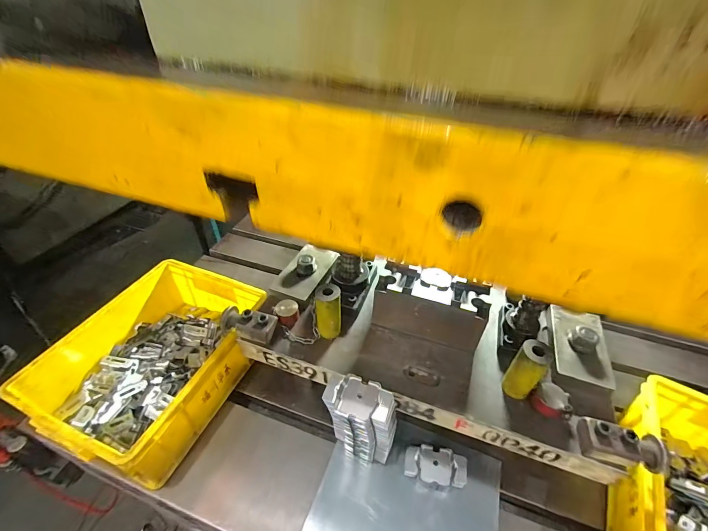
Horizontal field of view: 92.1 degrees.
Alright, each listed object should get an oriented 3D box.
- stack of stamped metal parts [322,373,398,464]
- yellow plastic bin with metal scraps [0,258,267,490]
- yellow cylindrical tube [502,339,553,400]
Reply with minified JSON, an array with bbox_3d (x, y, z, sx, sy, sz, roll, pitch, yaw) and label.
[{"bbox_3d":[0.009,0.235,0.500,0.099,0.173,0.055,12,42,11],"label":"stack of stamped metal parts"},{"bbox_3d":[-0.346,0.165,0.617,0.255,0.122,0.344,16,43,16],"label":"yellow plastic bin with metal scraps"},{"bbox_3d":[0.246,0.149,0.486,0.038,0.110,0.040,1,41,-1],"label":"yellow cylindrical tube"}]

